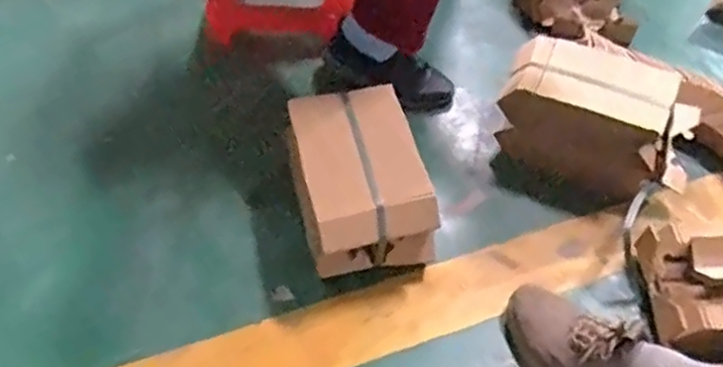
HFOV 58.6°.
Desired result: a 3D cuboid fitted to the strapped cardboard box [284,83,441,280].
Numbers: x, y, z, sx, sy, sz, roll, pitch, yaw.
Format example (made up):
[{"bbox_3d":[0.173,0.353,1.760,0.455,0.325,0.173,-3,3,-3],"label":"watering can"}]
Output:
[{"bbox_3d":[-0.007,-0.008,0.896,0.162,0.119,0.253,-9,49,-11],"label":"strapped cardboard box"}]

